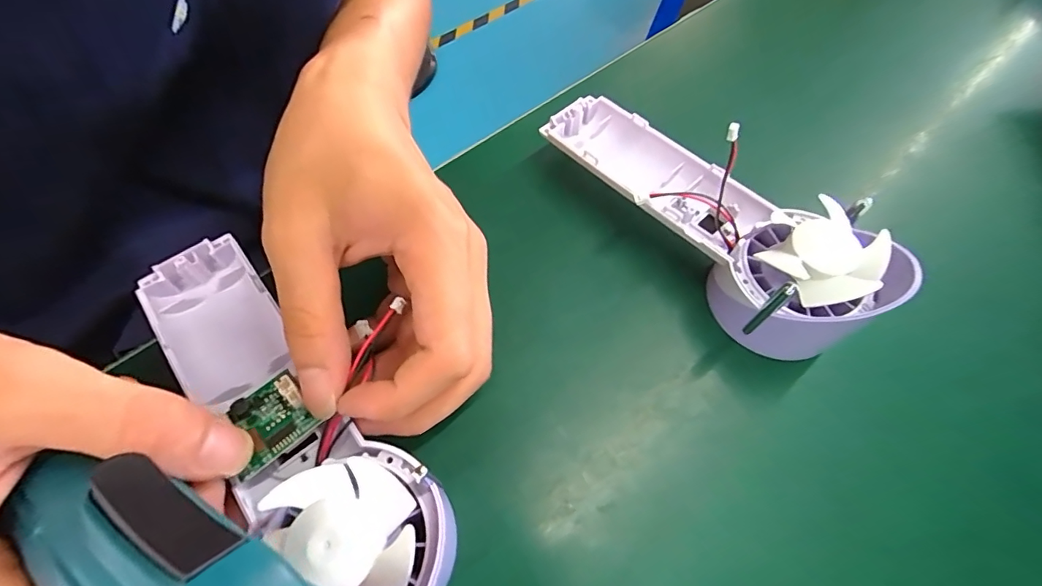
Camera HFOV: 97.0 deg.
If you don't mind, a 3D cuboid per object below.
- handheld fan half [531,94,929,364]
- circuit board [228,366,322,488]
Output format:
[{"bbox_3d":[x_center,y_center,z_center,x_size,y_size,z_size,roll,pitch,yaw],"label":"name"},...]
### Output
[{"bbox_3d":[0.087,-0.045,0.223,0.065,0.047,0.171,-32,67,-18],"label":"handheld fan half"},{"bbox_3d":[-0.090,0.045,0.161,0.030,0.006,0.027,-36,68,-19],"label":"circuit board"}]

